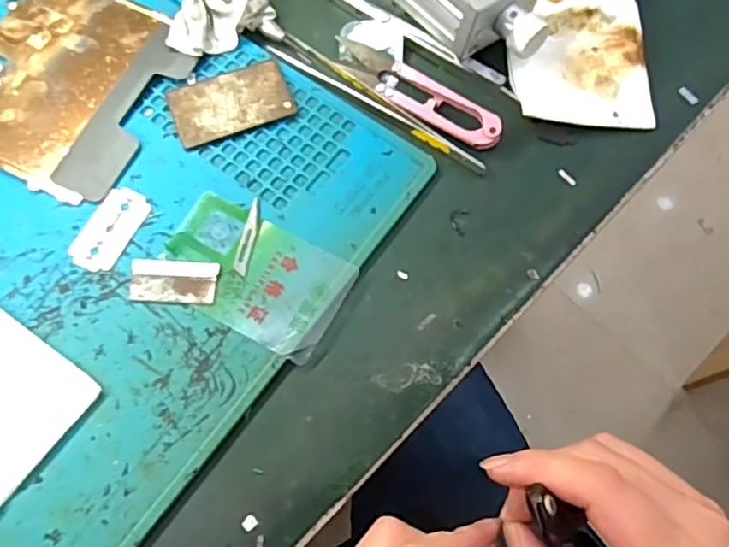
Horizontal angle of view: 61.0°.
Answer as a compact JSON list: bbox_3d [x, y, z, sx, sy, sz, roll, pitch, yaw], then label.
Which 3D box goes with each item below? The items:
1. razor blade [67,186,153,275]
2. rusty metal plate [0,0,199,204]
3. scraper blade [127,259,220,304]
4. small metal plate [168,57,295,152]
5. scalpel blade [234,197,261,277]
[{"bbox_3d":[-0.121,-0.021,0.294,0.024,0.004,0.043,23,72,6],"label":"razor blade"},{"bbox_3d":[-0.152,-0.097,0.318,0.098,0.004,0.111,25,72,7],"label":"rusty metal plate"},{"bbox_3d":[-0.088,0.003,0.285,0.039,0.004,0.019,4,71,-1],"label":"scraper blade"},{"bbox_3d":[-0.069,-0.089,0.319,0.059,0.004,0.037,-21,73,-9],"label":"small metal plate"},{"bbox_3d":[-0.055,-0.018,0.294,0.007,0.004,0.040,10,71,2],"label":"scalpel blade"}]

